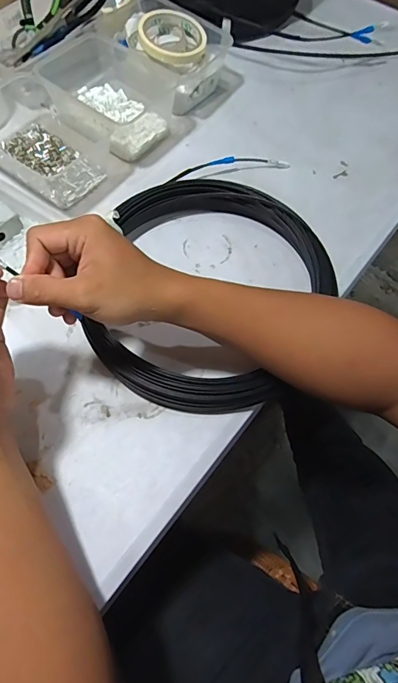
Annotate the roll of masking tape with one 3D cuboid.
[{"bbox_3d":[-0.036,-0.428,0.589,0.087,0.016,0.093,3,77,-12],"label":"roll of masking tape"}]

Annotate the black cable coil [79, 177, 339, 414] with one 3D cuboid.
[{"bbox_3d":[0.006,-0.065,0.467,0.252,0.045,0.277,1,64,-1],"label":"black cable coil"}]

